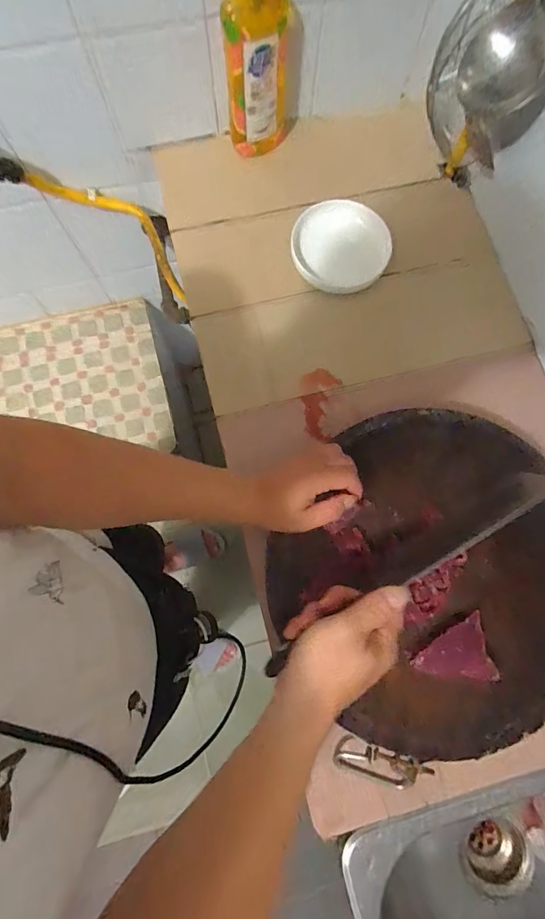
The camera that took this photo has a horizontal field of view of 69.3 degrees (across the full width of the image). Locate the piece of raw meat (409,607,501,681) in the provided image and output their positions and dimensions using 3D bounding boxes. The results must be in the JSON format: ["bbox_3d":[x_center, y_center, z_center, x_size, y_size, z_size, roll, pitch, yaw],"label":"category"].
[{"bbox_3d":[0.185,0.203,0.415,0.081,0.018,0.062,-11,79,-3],"label":"piece of raw meat"}]

